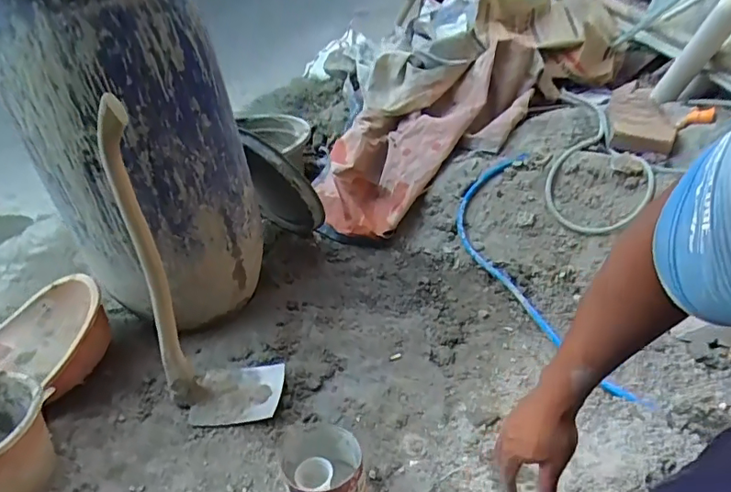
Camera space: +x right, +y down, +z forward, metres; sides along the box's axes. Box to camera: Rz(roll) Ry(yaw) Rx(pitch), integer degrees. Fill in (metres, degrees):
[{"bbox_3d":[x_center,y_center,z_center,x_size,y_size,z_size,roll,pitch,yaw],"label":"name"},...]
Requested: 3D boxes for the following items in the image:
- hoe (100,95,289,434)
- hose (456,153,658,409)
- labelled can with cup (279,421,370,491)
[{"bbox_3d":[-0.368,0.054,1.134,0.238,0.764,0.240,-21,34,-24],"label":"hoe"},{"bbox_3d":[0.495,0.074,1.486,0.283,0.151,0.892,-11,48,-9],"label":"hose"},{"bbox_3d":[-0.076,0.462,1.020,0.152,0.149,0.151,-9,30,-4],"label":"labelled can with cup"}]

